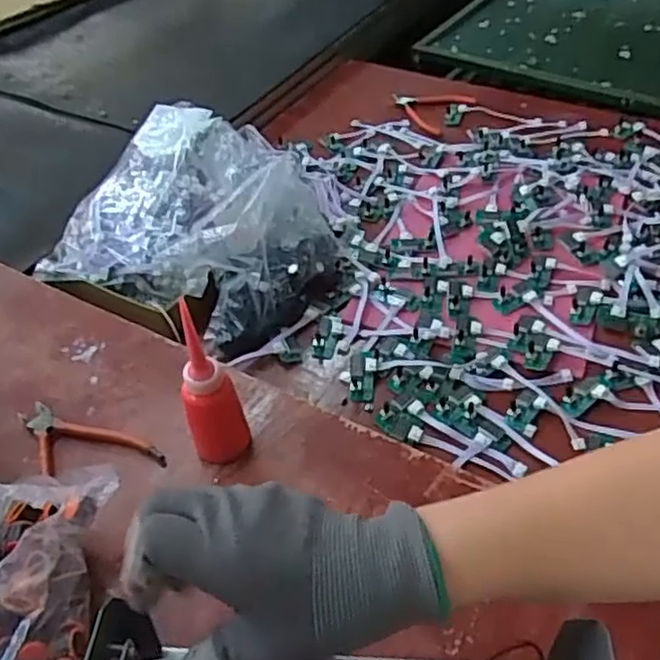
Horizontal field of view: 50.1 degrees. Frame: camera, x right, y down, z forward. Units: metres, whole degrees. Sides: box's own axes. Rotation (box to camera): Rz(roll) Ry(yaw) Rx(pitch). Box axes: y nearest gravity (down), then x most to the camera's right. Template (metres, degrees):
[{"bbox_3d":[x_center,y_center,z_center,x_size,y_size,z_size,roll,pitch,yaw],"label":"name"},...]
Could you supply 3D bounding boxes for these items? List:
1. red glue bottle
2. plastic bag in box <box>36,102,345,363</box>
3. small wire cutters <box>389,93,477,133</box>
[{"bbox_3d":[-0.100,0.053,0.571,0.047,0.162,0.036,-18,45,-9],"label":"red glue bottle"},{"bbox_3d":[-0.157,-0.159,0.889,0.341,0.136,0.298,17,46,22],"label":"plastic bag in box"},{"bbox_3d":[0.159,-0.376,1.177,0.128,0.014,0.119,32,56,27],"label":"small wire cutters"}]

